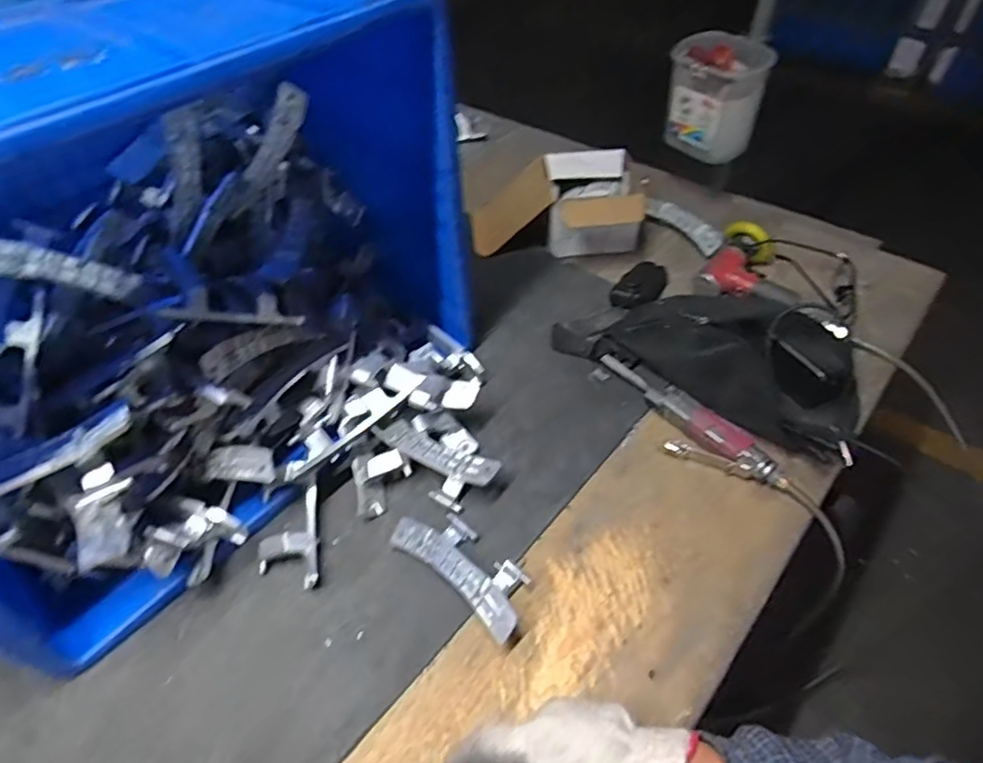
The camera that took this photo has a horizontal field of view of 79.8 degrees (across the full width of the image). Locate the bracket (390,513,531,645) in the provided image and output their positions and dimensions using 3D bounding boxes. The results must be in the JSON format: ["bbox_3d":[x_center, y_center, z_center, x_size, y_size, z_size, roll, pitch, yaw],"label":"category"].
[{"bbox_3d":[-0.024,0.169,0.550,0.150,0.037,0.061,34,57,28],"label":"bracket"}]

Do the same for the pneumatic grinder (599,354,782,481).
[{"bbox_3d":[0.206,0.042,0.659,0.069,0.035,0.245,-34,55,-26],"label":"pneumatic grinder"}]

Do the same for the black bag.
[{"bbox_3d":[0.275,-0.061,0.717,0.338,0.092,0.205,30,55,25],"label":"black bag"}]

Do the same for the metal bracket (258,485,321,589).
[{"bbox_3d":[-0.197,0.157,0.575,0.058,0.033,0.093,-9,48,-7],"label":"metal bracket"}]

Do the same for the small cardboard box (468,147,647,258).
[{"bbox_3d":[0.102,-0.276,0.916,0.256,0.106,0.150,10,49,10],"label":"small cardboard box"}]

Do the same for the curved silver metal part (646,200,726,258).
[{"bbox_3d":[0.300,-0.246,0.918,0.013,0.039,0.159,3,35,-35],"label":"curved silver metal part"}]

